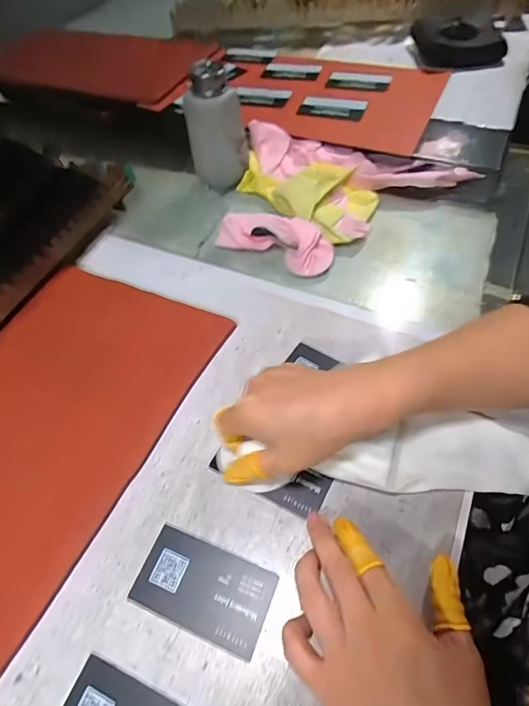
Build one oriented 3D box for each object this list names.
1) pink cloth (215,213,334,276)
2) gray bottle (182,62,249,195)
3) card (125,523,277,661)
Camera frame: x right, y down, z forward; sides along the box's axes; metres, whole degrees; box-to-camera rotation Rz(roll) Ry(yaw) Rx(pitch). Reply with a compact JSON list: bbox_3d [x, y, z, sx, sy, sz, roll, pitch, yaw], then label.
[{"bbox_3d":[0.010,-0.120,0.442,0.122,0.029,0.043,23,60,20],"label":"pink cloth"},{"bbox_3d":[-0.054,-0.255,0.486,0.055,0.126,0.047,-33,58,-17],"label":"gray bottle"},{"bbox_3d":[-0.040,0.151,0.274,0.086,0.004,0.049,17,58,16],"label":"card"}]

